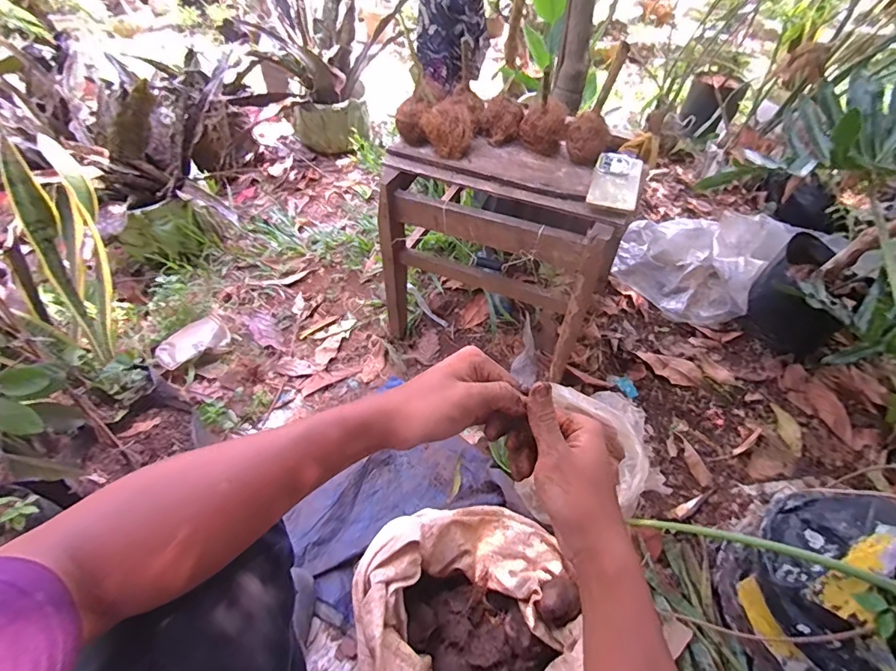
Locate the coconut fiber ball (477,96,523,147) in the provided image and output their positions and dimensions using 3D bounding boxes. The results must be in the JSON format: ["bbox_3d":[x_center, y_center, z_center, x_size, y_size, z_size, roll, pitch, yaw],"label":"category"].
[{"bbox_3d":[0.098,-0.406,0.863,0.082,0.078,0.062,5,47,5],"label":"coconut fiber ball"}]

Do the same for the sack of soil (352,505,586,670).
[{"bbox_3d":[0.025,0.420,0.670,0.334,0.138,0.330,-17,50,-16],"label":"sack of soil"}]

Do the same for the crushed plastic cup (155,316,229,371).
[{"bbox_3d":[-0.608,0.019,1.097,0.090,0.051,0.161,36,57,28],"label":"crushed plastic cup"}]

